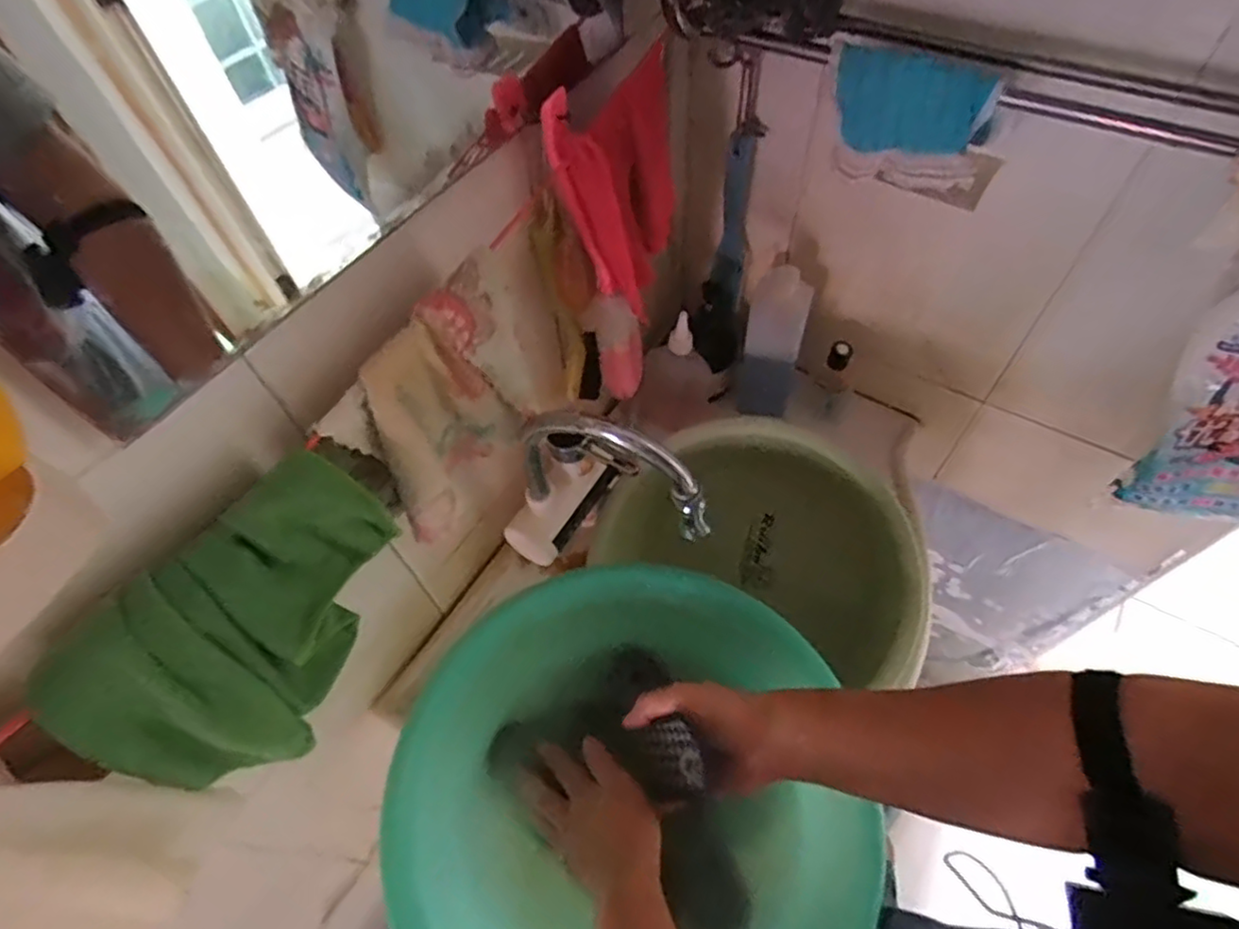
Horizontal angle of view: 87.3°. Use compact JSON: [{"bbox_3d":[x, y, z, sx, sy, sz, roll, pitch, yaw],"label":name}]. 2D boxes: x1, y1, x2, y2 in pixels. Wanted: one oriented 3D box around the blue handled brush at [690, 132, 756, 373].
[{"bbox_3d":[0.119,-0.225,0.711,0.055,0.252,0.062,11,35,11],"label":"blue handled brush"}]

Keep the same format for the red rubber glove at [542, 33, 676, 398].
[{"bbox_3d":[0.017,-0.194,0.562,0.057,0.258,0.129,35,66,24],"label":"red rubber glove"}]

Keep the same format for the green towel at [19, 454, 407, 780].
[{"bbox_3d":[-0.198,0.093,0.370,0.062,0.131,0.184,26,62,20],"label":"green towel"}]

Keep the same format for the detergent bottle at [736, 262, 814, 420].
[{"bbox_3d":[0.170,-0.125,0.734,0.066,0.202,0.046,14,59,13],"label":"detergent bottle"}]

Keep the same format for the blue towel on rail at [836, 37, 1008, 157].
[{"bbox_3d":[0.209,-0.258,0.461,0.106,0.077,0.027,27,74,20],"label":"blue towel on rail"}]

